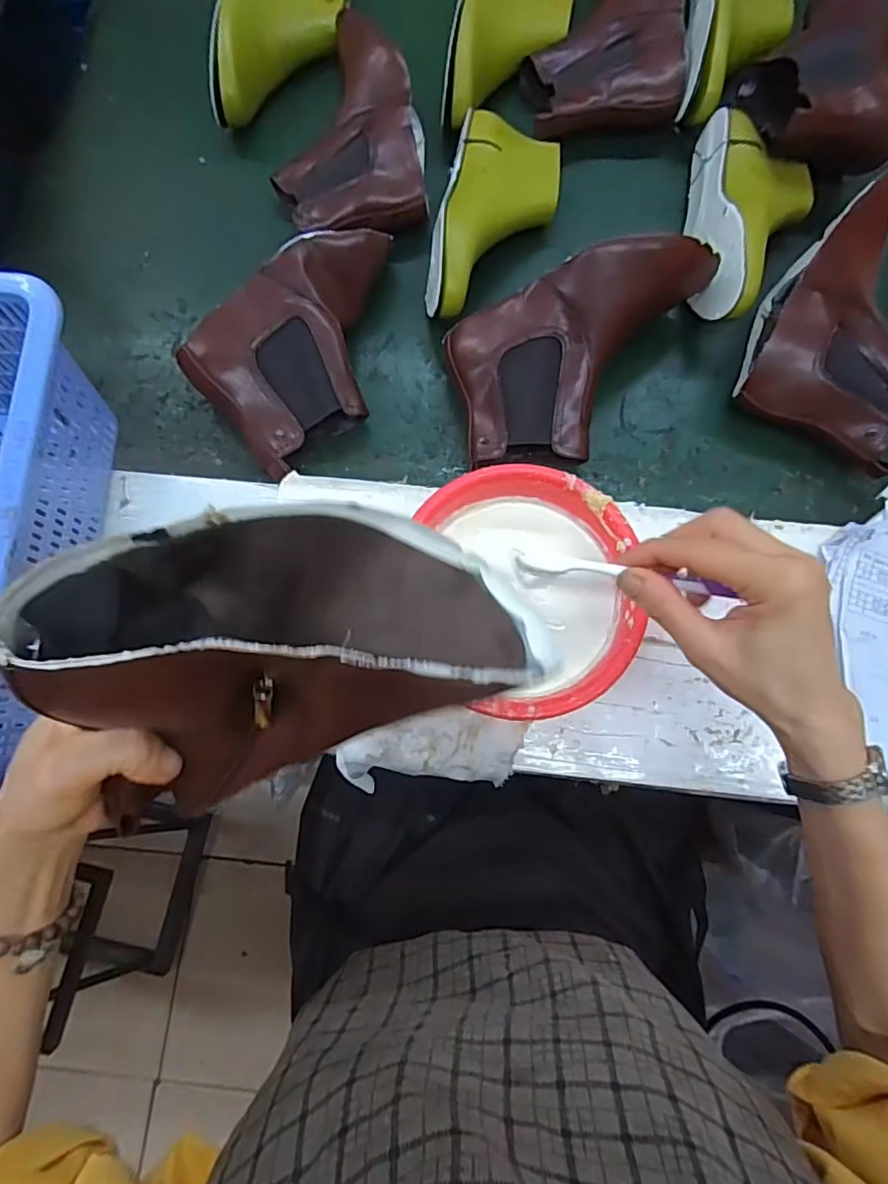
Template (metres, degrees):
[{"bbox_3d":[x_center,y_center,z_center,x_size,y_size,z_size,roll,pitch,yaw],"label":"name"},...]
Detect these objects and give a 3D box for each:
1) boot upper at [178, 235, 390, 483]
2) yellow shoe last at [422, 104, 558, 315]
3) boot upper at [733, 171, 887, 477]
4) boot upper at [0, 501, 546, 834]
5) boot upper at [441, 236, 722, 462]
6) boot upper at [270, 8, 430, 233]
[{"bbox_3d":[-0.122,-0.239,0.546,0.228,0.080,0.140,-41,80,-8],"label":"boot upper"},{"bbox_3d":[0.051,-0.379,0.572,0.117,0.074,0.242,12,78,3],"label":"yellow shoe last"},{"bbox_3d":[0.390,-0.260,0.530,0.149,0.084,0.248,23,79,6],"label":"boot upper"},{"bbox_3d":[-0.071,0.024,0.270,0.234,0.125,0.116,-14,79,-2],"label":"boot upper"},{"bbox_3d":[0.135,-0.214,0.516,0.241,0.113,0.149,-11,78,-2],"label":"boot upper"},{"bbox_3d":[-0.105,-0.504,0.611,0.161,0.065,0.267,-4,78,0],"label":"boot upper"}]

